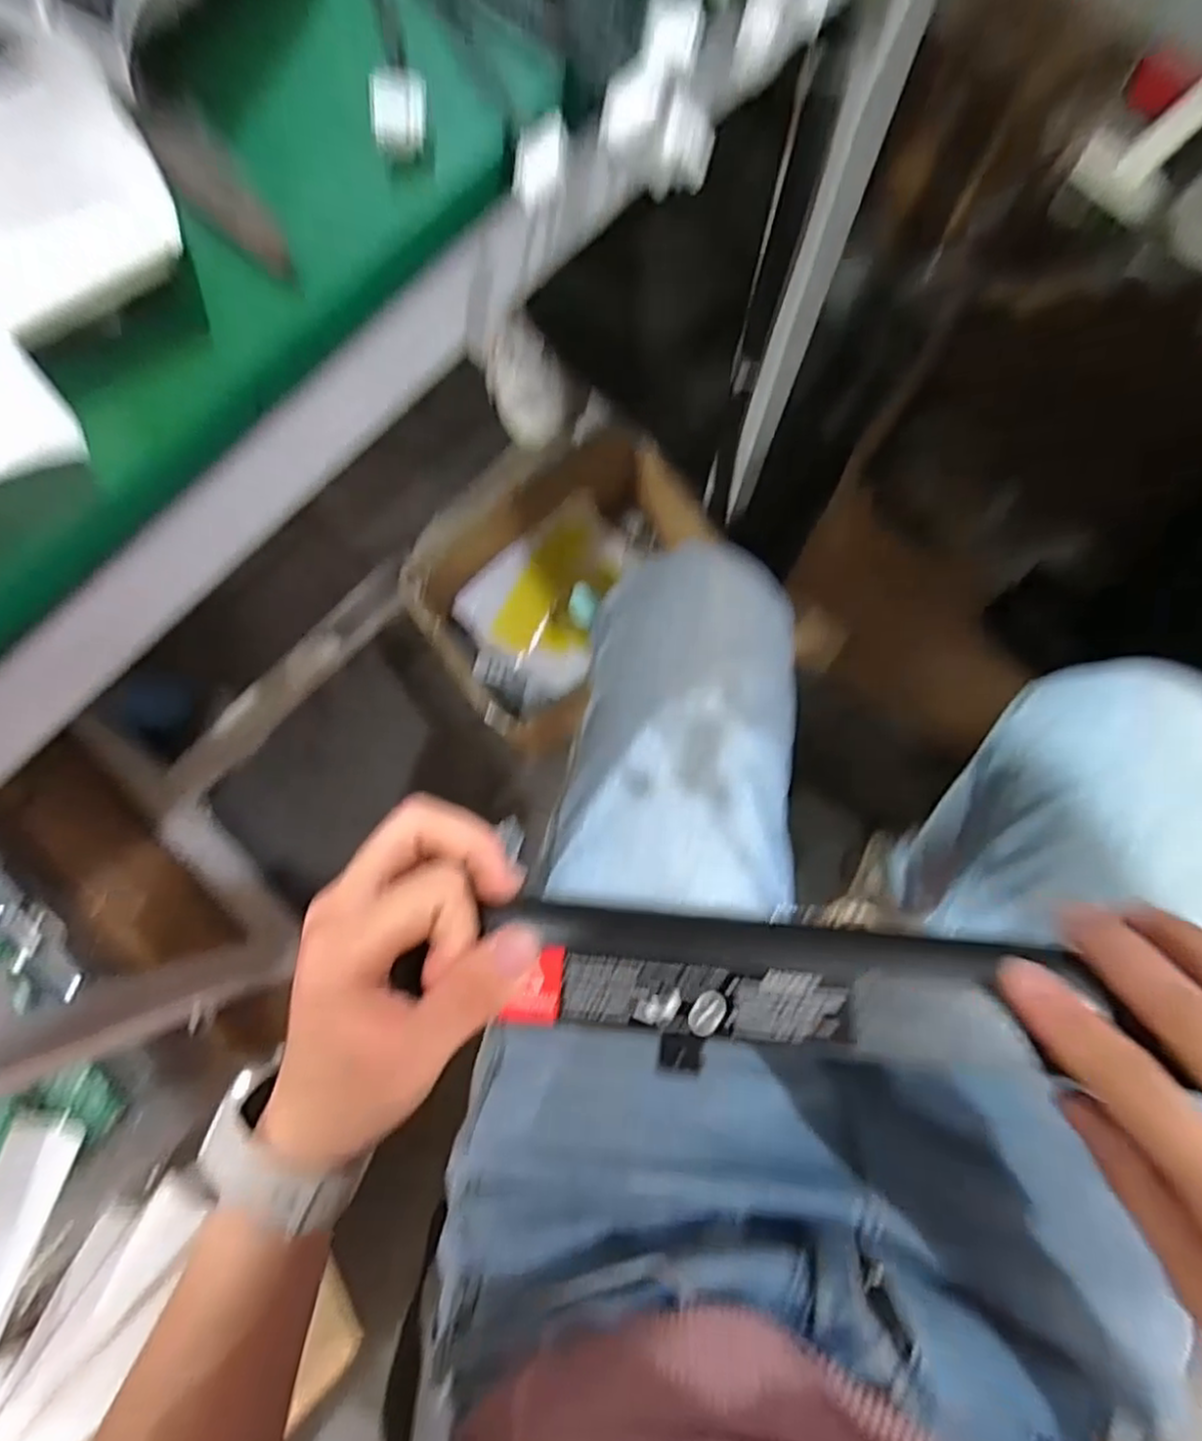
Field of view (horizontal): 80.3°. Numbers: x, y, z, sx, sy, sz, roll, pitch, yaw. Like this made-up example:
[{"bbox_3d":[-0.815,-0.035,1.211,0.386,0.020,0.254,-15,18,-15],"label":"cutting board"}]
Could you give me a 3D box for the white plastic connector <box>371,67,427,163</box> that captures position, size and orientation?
[{"bbox_3d":[-0.057,-0.172,0.202,0.013,0.014,0.017,3,81,4],"label":"white plastic connector"}]

